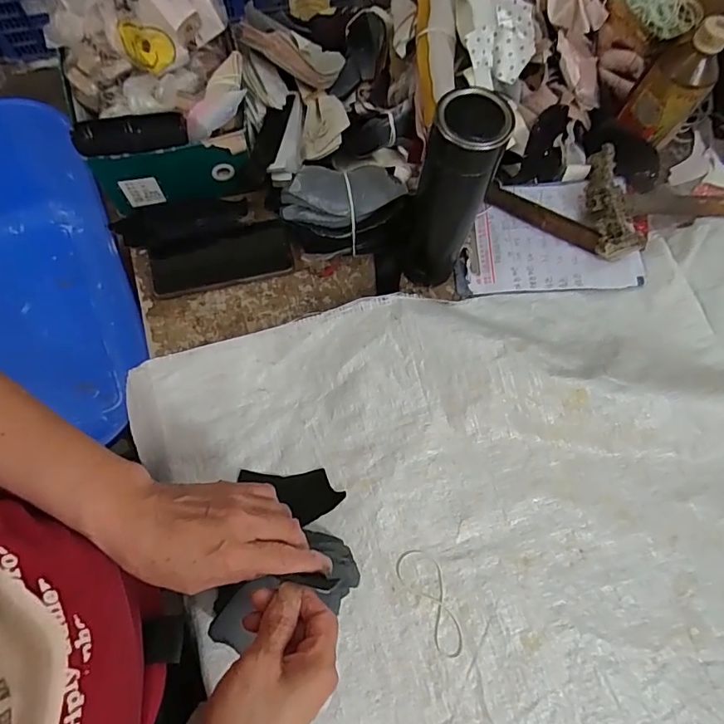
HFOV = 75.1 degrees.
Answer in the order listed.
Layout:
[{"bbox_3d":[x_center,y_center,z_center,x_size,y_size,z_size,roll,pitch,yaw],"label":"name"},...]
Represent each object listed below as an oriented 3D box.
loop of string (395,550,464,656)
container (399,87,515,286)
[{"bbox_3d":[0.070,0.230,0.453,0.039,0.004,0.099,-27,74,-12],"label":"loop of string"},{"bbox_3d":[0.084,-0.156,0.473,0.065,0.220,0.057,17,70,4],"label":"container"}]

